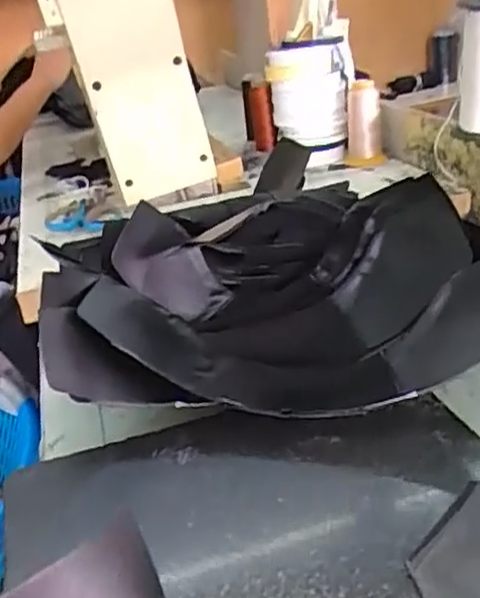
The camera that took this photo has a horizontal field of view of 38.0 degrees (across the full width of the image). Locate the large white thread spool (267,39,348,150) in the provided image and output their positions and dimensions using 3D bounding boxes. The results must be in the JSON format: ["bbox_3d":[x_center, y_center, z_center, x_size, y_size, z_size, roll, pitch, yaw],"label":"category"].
[{"bbox_3d":[0.095,-0.296,0.997,0.112,0.153,0.104,-3,26,8],"label":"large white thread spool"}]

